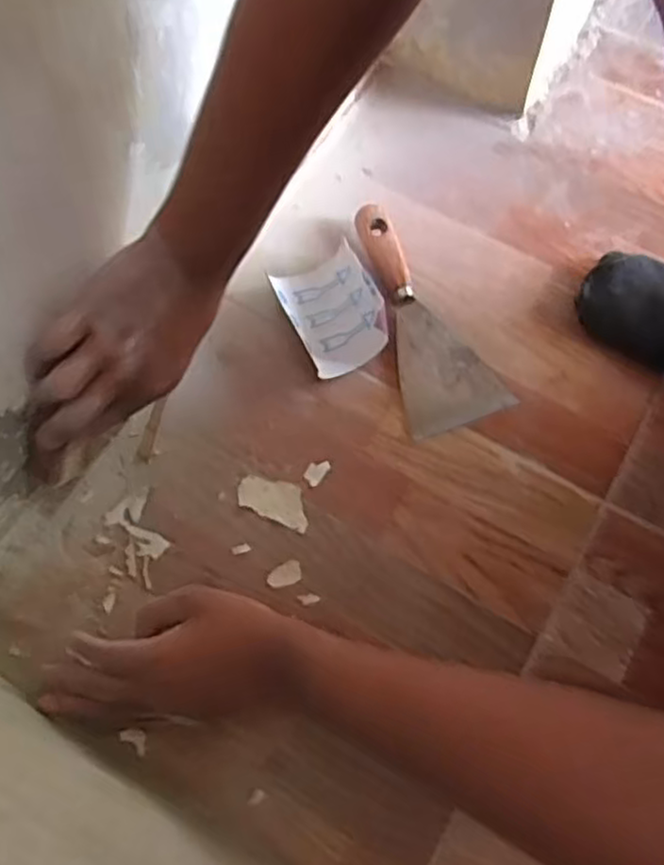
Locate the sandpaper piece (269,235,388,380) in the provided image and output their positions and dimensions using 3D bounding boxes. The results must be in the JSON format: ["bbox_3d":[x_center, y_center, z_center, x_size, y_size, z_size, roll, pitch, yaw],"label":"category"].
[{"bbox_3d":[0.001,-0.102,0.582,0.069,0.032,0.100,-25,69,-10],"label":"sandpaper piece"}]

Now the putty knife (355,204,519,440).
[{"bbox_3d":[0.069,-0.099,0.587,0.082,0.025,0.196,-20,68,-8],"label":"putty knife"}]

